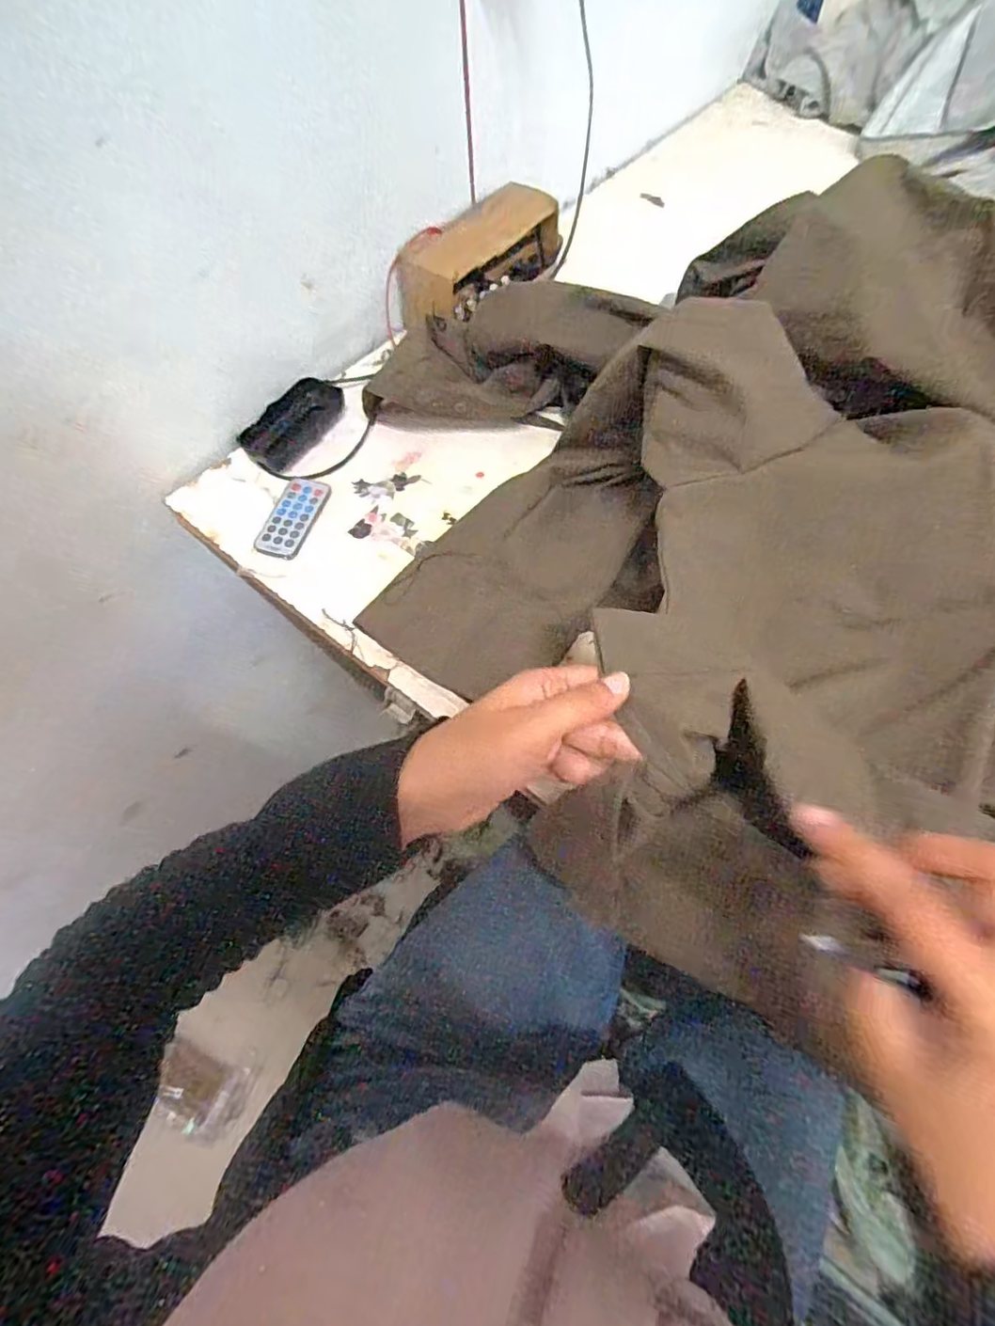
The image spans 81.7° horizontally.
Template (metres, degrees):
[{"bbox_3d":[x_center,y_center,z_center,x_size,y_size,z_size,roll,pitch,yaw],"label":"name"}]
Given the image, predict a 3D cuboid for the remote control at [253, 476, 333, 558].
[{"bbox_3d":[-0.179,-0.129,0.506,0.038,0.006,0.086,21,66,-6],"label":"remote control"}]

